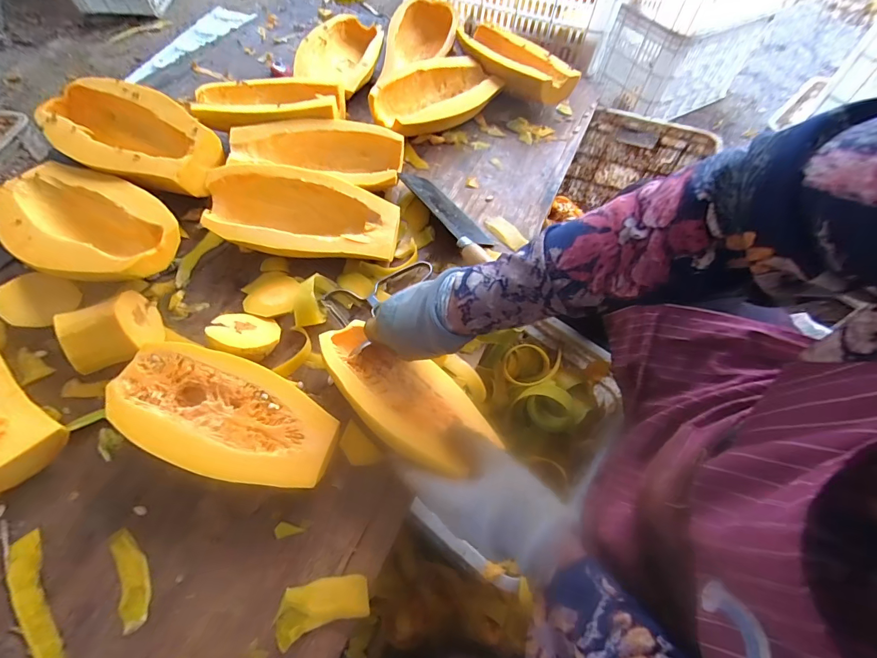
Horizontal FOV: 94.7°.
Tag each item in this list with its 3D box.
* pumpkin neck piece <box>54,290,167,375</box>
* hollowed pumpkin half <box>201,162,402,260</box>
[{"bbox_3d":[-0.358,0.000,0.441,0.079,0.058,0.078,-25,63,-16],"label":"pumpkin neck piece"},{"bbox_3d":[-0.179,-0.150,0.548,0.247,0.080,0.119,2,59,-1],"label":"hollowed pumpkin half"}]

